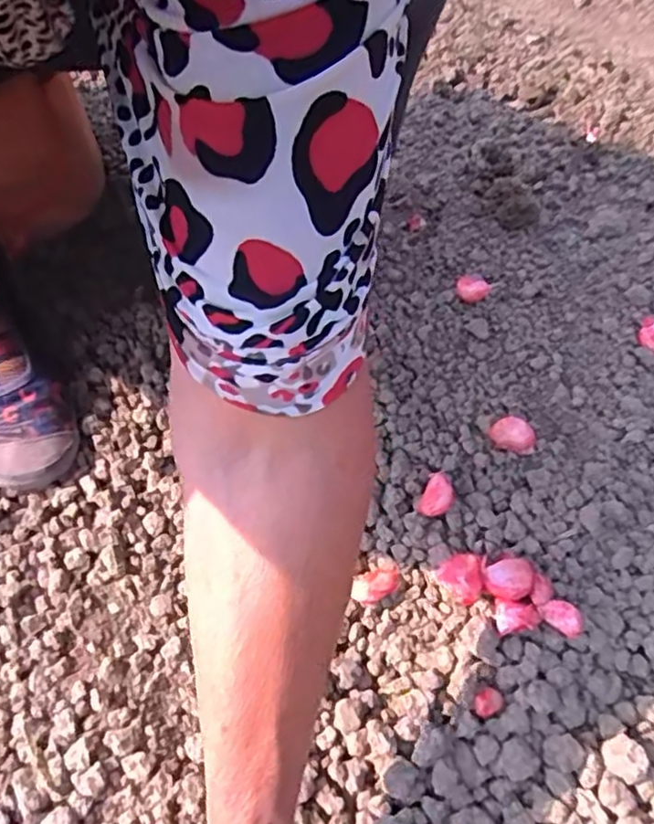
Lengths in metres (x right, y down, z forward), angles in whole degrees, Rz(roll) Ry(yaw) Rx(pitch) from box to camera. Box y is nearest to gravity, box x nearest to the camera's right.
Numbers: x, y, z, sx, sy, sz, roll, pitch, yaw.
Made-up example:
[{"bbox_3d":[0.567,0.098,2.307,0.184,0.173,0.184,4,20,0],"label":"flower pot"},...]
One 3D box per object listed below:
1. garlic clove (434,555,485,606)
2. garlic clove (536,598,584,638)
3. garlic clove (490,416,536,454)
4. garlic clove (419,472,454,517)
[{"bbox_3d":[0.088,0.110,0.436,0.025,0.029,0.031,-14,60,-6],"label":"garlic clove"},{"bbox_3d":[0.149,0.130,0.424,0.027,0.014,0.019,39,68,22],"label":"garlic clove"},{"bbox_3d":[0.137,0.017,0.492,0.031,0.014,0.024,21,63,15],"label":"garlic clove"},{"bbox_3d":[0.078,0.058,0.465,0.019,0.021,0.030,20,62,14],"label":"garlic clove"}]

